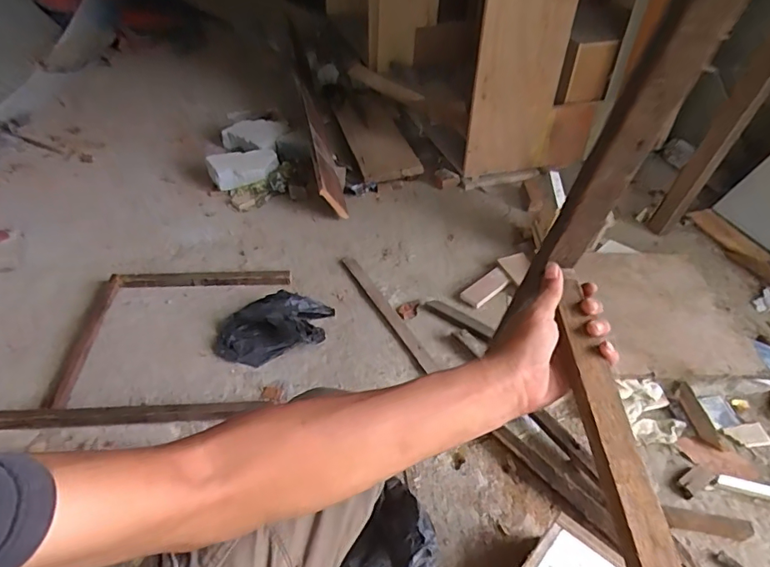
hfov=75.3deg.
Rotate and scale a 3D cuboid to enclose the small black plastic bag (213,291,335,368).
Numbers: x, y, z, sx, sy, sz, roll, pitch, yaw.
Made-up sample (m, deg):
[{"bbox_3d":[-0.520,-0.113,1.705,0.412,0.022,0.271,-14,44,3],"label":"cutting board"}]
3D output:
[{"bbox_3d":[-0.235,0.090,1.069,0.254,0.060,0.158,-10,44,-10],"label":"small black plastic bag"}]

